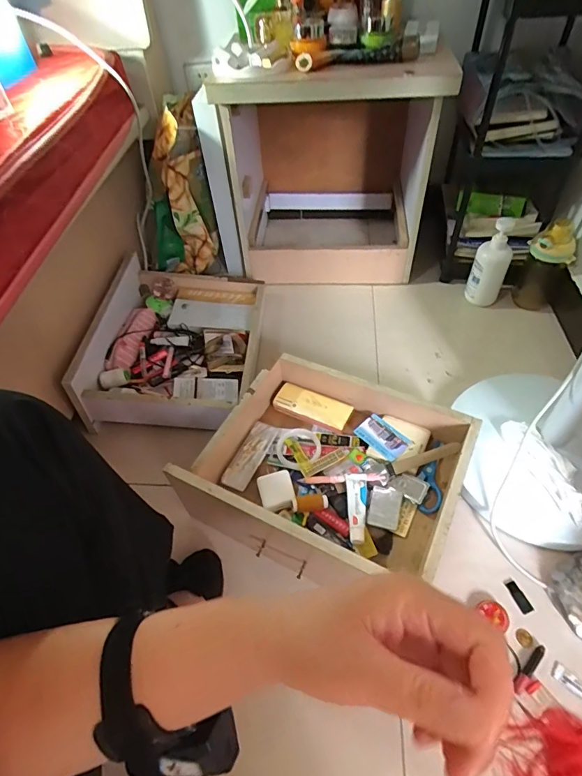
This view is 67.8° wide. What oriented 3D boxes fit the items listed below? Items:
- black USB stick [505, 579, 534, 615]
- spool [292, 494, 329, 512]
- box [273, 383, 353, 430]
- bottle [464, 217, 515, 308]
[{"bbox_3d":[0.332,0.303,0.632,0.017,0.004,0.047,-16,52,-9],"label":"black USB stick"},{"bbox_3d":[0.030,0.179,0.671,0.056,0.018,0.022,-5,51,0],"label":"spool"},{"bbox_3d":[0.038,0.034,0.801,0.140,0.017,0.055,21,55,19],"label":"box"},{"bbox_3d":[0.450,-0.271,0.981,0.072,0.209,0.060,23,56,21],"label":"bottle"}]

